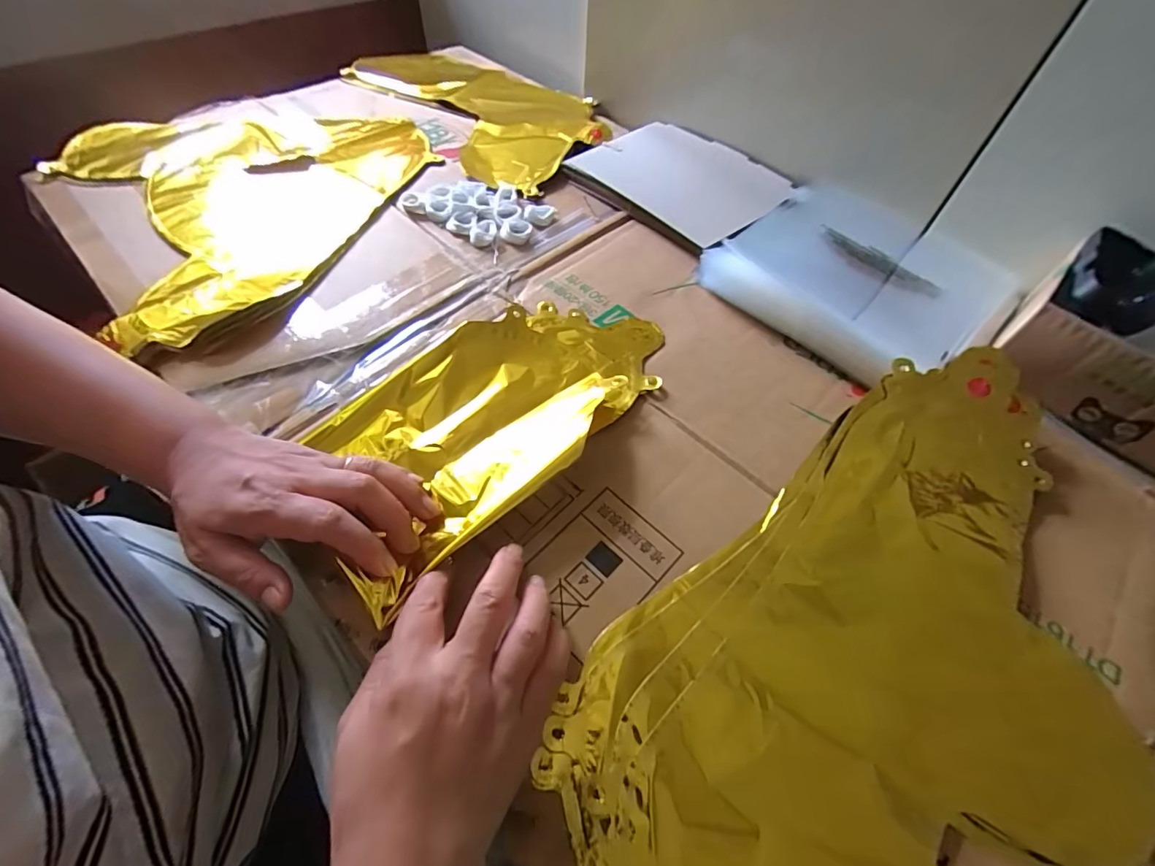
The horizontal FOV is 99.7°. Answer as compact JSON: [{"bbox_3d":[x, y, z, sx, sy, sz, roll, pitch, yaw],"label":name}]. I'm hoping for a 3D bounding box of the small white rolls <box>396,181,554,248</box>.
[{"bbox_3d":[-0.098,-0.228,0.492,0.131,0.011,0.087,31,61,17],"label":"small white rolls"}]

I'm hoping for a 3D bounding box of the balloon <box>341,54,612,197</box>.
[{"bbox_3d":[-0.119,-0.441,0.642,0.232,0.013,0.423,-33,63,-21],"label":"balloon"}]

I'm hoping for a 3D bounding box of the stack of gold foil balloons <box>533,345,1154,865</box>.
[{"bbox_3d":[0.172,0.124,0.262,0.230,0.018,0.432,38,64,21],"label":"stack of gold foil balloons"}]

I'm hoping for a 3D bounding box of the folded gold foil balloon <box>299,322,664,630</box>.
[{"bbox_3d":[-0.066,-0.021,0.357,0.277,0.021,0.146,-39,66,-24],"label":"folded gold foil balloon"}]

